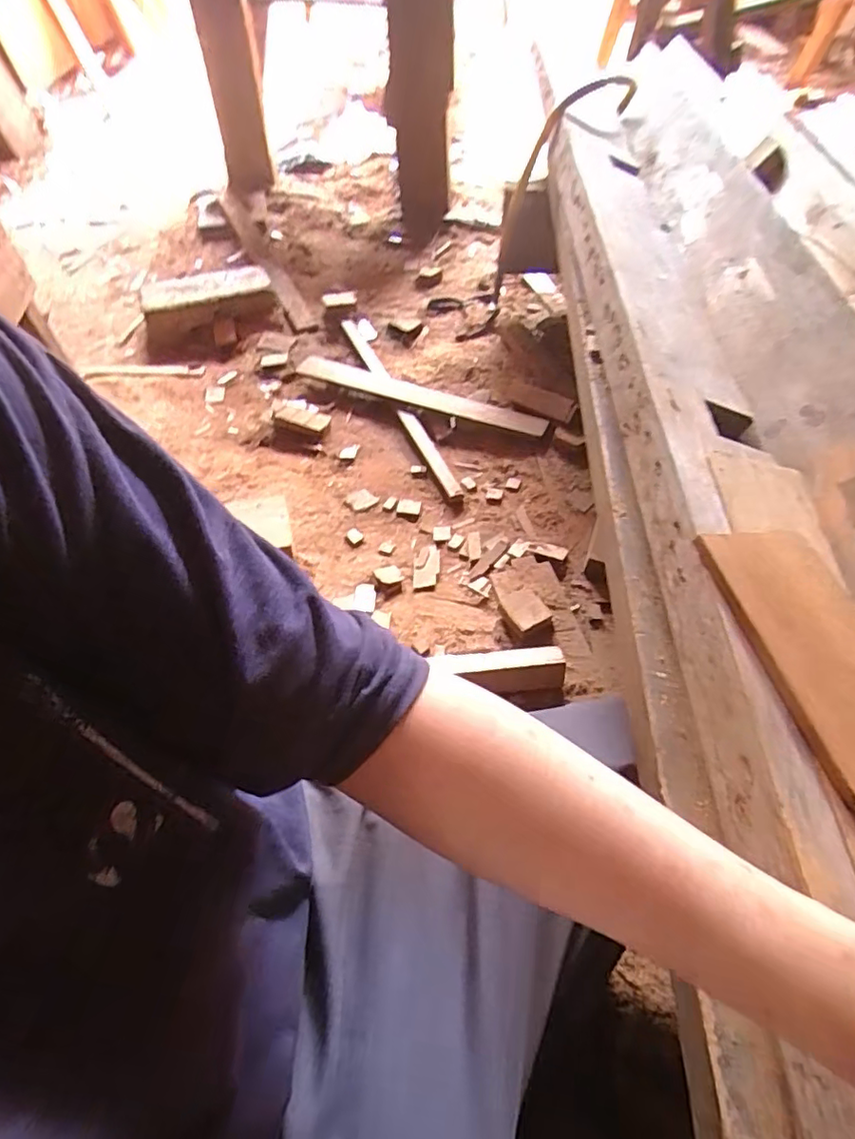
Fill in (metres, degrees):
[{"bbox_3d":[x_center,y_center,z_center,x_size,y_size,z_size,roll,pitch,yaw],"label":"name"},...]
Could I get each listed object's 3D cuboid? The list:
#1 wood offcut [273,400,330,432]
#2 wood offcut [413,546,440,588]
[{"bbox_3d":[-0.241,-0.286,1.115,0.126,0.026,0.045,23,58,16],"label":"wood offcut"},{"bbox_3d":[-0.001,-0.004,0.914,0.039,0.010,0.071,2,55,2],"label":"wood offcut"}]

